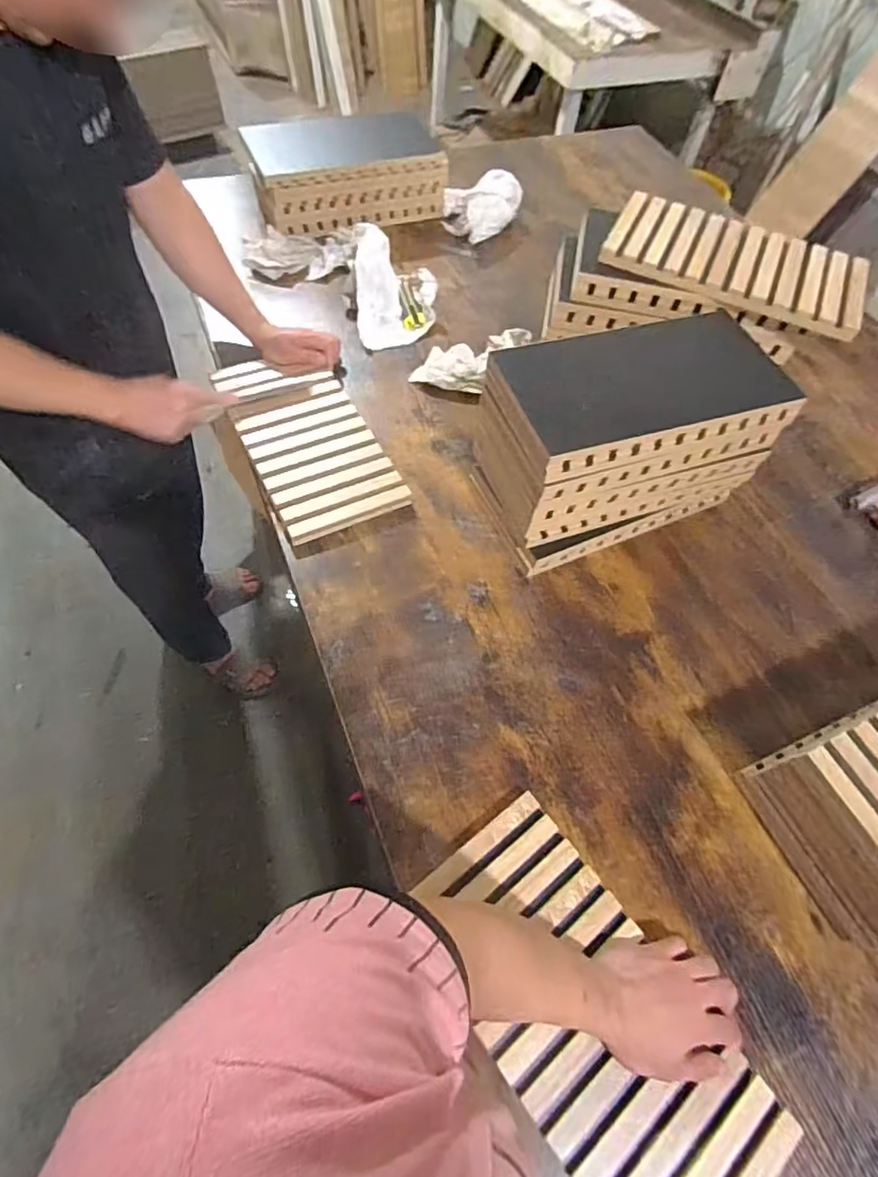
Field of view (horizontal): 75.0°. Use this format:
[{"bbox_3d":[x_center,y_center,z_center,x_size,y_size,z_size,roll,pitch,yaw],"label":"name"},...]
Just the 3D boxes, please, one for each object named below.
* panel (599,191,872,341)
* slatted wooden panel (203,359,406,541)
[{"bbox_3d":[0.437,-0.489,0.846,0.359,0.027,0.206,22,61,8],"label":"panel"},{"bbox_3d":[-0.206,-0.244,0.892,0.187,0.030,0.366,-23,64,-17],"label":"slatted wooden panel"}]

